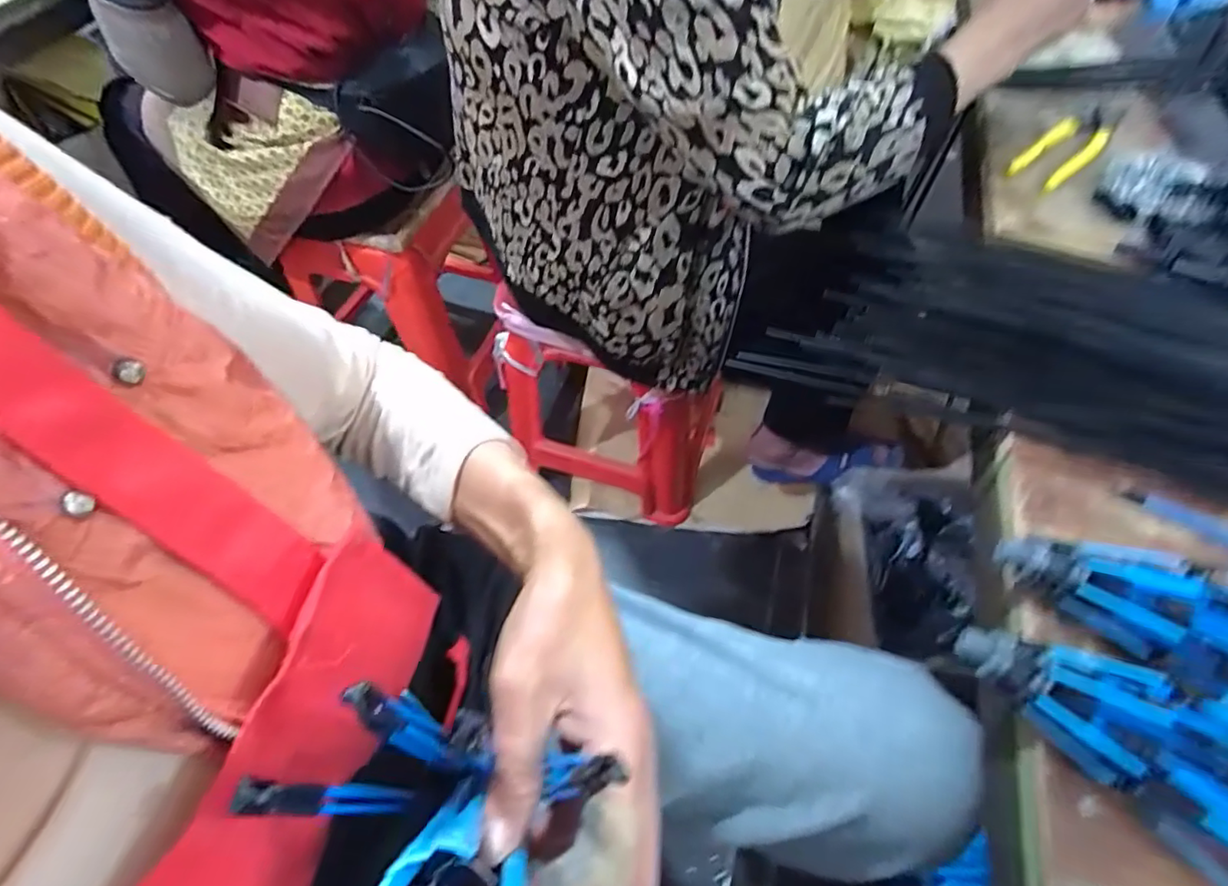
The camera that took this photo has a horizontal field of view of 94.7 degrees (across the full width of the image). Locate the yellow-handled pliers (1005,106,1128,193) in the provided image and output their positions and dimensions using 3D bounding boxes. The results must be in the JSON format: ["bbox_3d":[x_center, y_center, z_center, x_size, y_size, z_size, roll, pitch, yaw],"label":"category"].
[{"bbox_3d":[0.427,-0.280,0.532,0.157,0.014,0.045,-38,63,-20],"label":"yellow-handled pliers"}]

